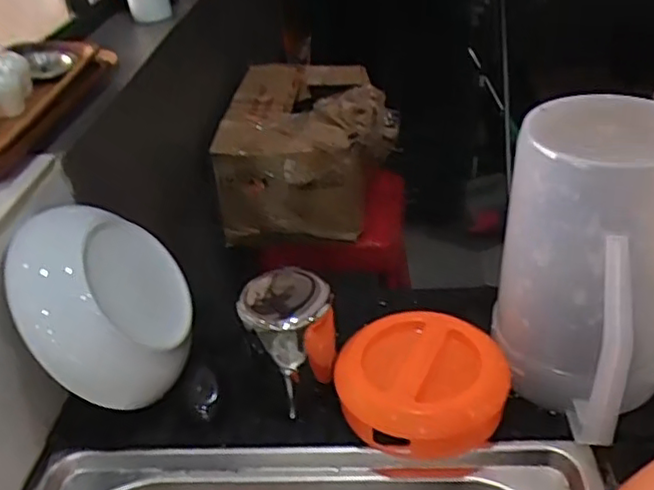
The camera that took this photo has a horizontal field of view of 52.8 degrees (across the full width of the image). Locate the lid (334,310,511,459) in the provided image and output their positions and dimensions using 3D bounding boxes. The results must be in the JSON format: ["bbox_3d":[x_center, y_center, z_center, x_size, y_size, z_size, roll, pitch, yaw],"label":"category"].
[{"bbox_3d":[0.086,0.123,0.602,0.151,0.046,0.140,6,35,16],"label":"lid"}]

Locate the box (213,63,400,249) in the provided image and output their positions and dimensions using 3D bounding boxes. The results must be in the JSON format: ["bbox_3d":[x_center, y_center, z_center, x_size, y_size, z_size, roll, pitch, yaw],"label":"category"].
[{"bbox_3d":[-0.028,-0.205,1.315,0.313,0.178,0.453,0,34,8],"label":"box"}]

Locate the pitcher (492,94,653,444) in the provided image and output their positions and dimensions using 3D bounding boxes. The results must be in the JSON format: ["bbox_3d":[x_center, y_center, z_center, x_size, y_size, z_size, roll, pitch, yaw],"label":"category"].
[{"bbox_3d":[0.219,0.020,0.548,0.141,0.228,0.163,12,38,24],"label":"pitcher"}]

